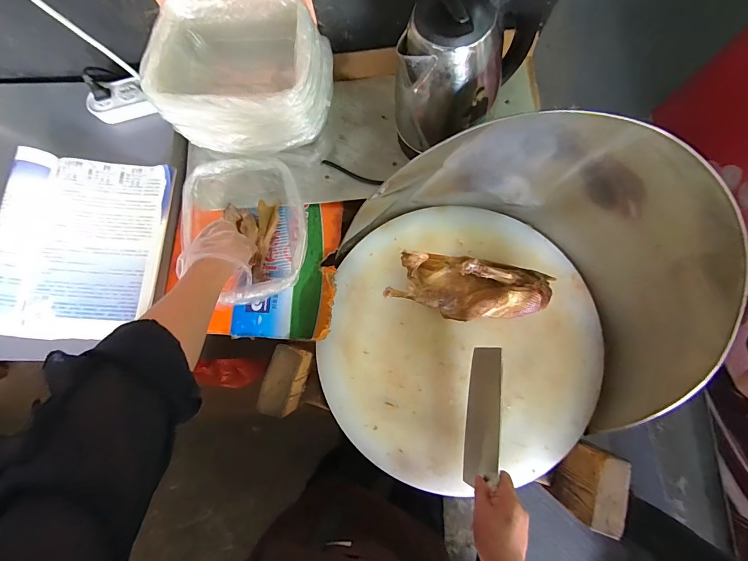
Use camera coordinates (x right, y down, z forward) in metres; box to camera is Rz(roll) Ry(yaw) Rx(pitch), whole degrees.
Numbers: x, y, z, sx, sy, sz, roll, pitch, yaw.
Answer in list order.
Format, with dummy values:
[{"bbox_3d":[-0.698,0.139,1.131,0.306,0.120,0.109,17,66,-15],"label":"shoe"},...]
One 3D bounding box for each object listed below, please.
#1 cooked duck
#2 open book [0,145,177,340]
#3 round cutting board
[{"bbox_3d":[0.148,0.011,0.588,0.232,0.084,0.099,11,79,3],"label":"cooked duck"},{"bbox_3d":[-0.464,-0.057,0.582,0.238,0.036,0.292,5,79,-8],"label":"open book"},{"bbox_3d":[0.144,0.102,0.608,0.437,0.025,0.444,0,78,1],"label":"round cutting board"}]

